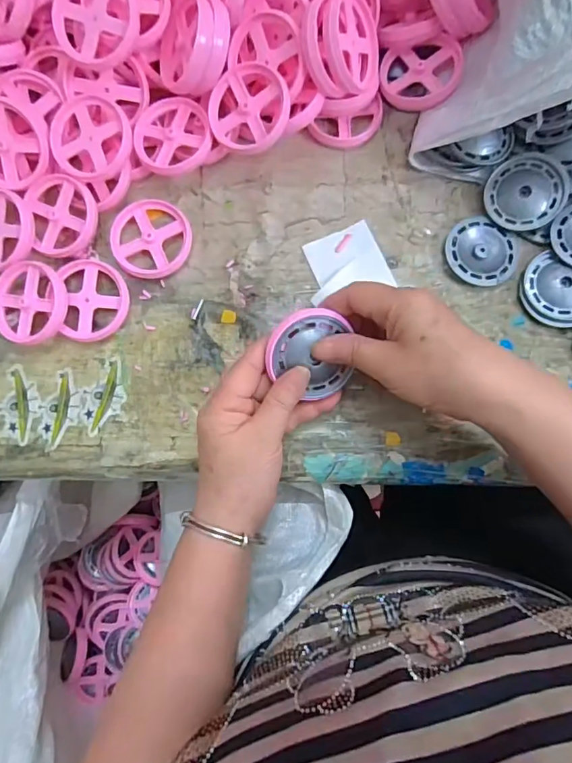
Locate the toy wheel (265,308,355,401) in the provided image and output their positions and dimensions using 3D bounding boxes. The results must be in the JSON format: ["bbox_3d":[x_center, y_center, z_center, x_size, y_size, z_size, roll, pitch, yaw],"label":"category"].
[{"bbox_3d":[0.016,-0.020,0.317,0.054,0.014,0.058,-6,110,-9],"label":"toy wheel"}]

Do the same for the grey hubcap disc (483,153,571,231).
[{"bbox_3d":[0.188,-0.149,0.363,0.057,0.014,0.057,0,81,2],"label":"grey hubcap disc"}]

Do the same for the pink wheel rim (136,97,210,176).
[{"bbox_3d":[-0.090,-0.201,0.372,0.061,0.018,0.066,-5,80,1],"label":"pink wheel rim"}]

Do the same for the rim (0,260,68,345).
[{"bbox_3d":[-0.202,-0.063,0.364,0.060,0.018,0.061,-40,81,-4],"label":"rim"}]

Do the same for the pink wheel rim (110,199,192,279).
[{"bbox_3d":[-0.110,-0.115,0.375,0.063,0.012,0.063,0,81,2],"label":"pink wheel rim"}]

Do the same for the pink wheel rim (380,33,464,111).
[{"bbox_3d":[0.110,-0.246,0.376,0.062,0.015,0.056,15,87,17],"label":"pink wheel rim"}]

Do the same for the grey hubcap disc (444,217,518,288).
[{"bbox_3d":[0.154,-0.102,0.366,0.055,0.014,0.055,0,81,2],"label":"grey hubcap disc"}]

